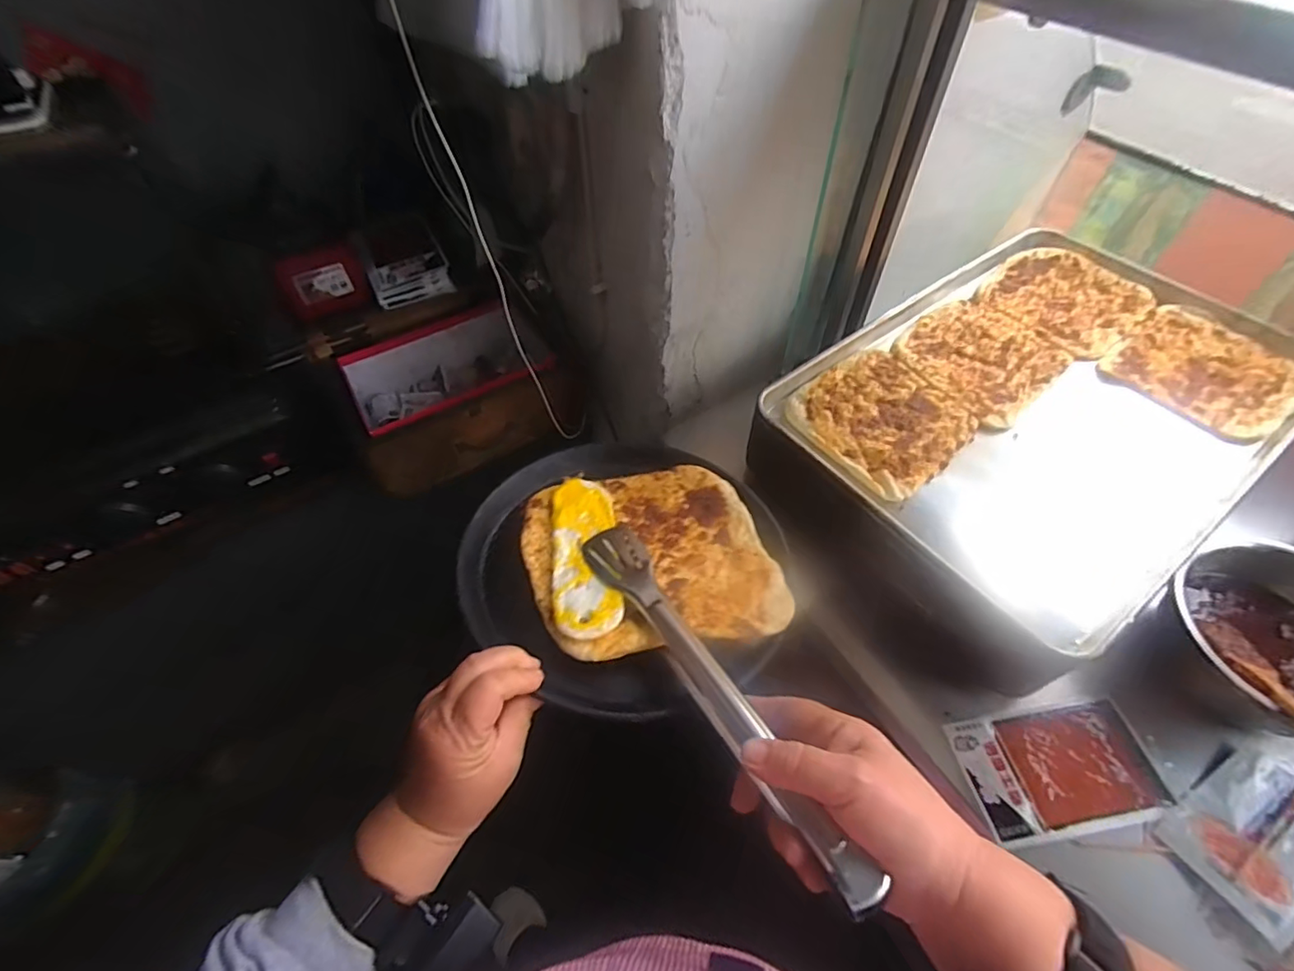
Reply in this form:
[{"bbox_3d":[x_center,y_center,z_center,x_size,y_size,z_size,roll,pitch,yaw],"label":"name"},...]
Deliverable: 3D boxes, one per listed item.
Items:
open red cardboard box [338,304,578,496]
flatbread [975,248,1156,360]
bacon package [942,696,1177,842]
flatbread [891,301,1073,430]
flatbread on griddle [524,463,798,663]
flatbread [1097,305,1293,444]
[{"bbox_3d":[-0.299,-0.151,0.884,0.308,0.127,0.224,-23,58,-16],"label":"open red cardboard box"},{"bbox_3d":[0.574,-0.262,0.763,0.184,0.018,0.179,-32,60,-21],"label":"flatbread"},{"bbox_3d":[0.387,0.263,0.522,0.167,0.017,0.099,-7,55,-5],"label":"bacon package"},{"bbox_3d":[0.423,-0.168,0.709,0.189,0.010,0.174,-36,62,-23],"label":"flatbread"},{"bbox_3d":[0.001,0.052,0.439,0.184,0.012,0.180,-9,42,-12],"label":"flatbread on griddle"},{"bbox_3d":[0.690,-0.147,0.677,0.195,0.018,0.176,-34,61,-22],"label":"flatbread"}]

